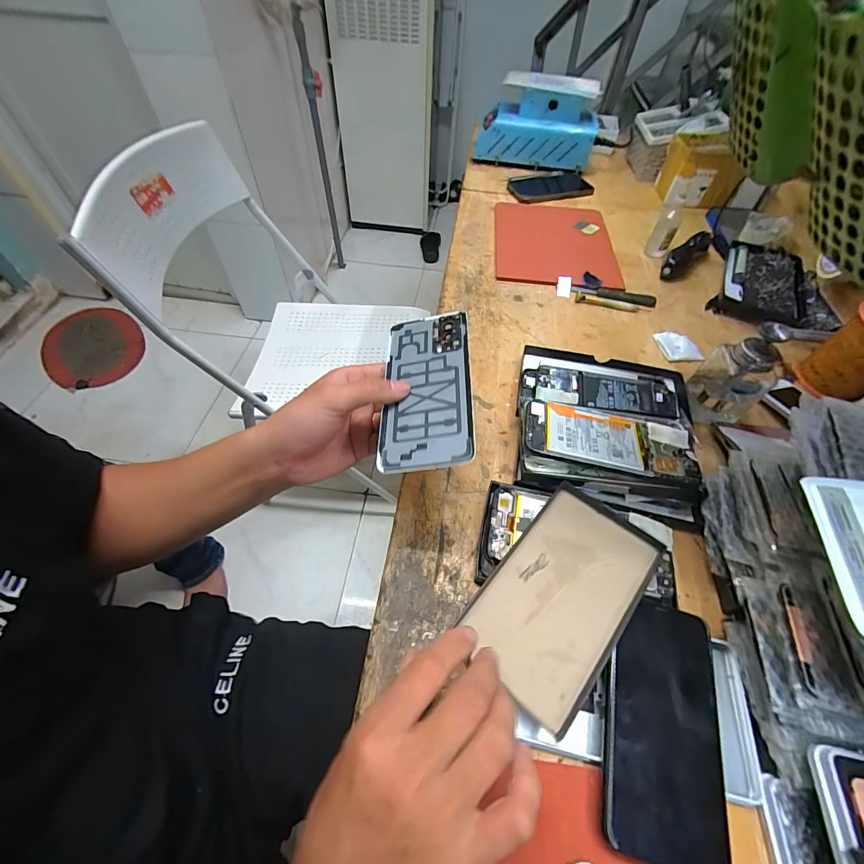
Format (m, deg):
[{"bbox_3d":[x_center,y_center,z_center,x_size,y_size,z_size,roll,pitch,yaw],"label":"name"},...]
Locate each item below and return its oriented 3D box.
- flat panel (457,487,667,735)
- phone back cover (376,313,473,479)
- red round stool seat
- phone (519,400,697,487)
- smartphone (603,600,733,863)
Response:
[{"bbox_3d":[0.107,0.130,0.318,0.099,0.010,0.168,34,63,25],"label":"flat panel"},{"bbox_3d":[-0.004,-0.039,0.319,0.073,0.005,0.155,-7,57,13],"label":"phone back cover"},{"bbox_3d":[-1.205,-0.302,1.381,0.313,0.024,0.321,1,73,-4],"label":"red round stool seat"},{"bbox_3d":[0.176,0.006,0.386,0.163,0.007,0.072,11,52,4],"label":"phone"},{"bbox_3d":[0.163,0.201,0.270,0.078,0.013,0.151,13,56,13],"label":"smartphone"}]

